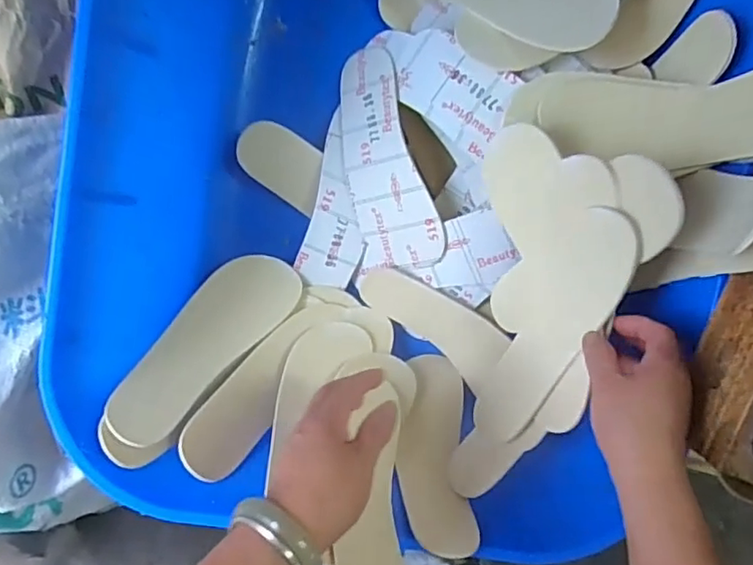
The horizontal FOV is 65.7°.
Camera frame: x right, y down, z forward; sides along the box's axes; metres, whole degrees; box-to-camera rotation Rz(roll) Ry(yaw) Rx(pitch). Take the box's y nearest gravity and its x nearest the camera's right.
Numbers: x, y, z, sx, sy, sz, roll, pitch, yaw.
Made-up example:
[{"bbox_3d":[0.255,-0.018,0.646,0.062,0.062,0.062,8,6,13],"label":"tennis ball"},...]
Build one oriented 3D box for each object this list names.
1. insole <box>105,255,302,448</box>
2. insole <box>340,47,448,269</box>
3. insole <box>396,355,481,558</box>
[{"bbox_3d":[-0.153,0.052,0.525,0.072,0.019,0.208,41,57,-5],"label":"insole"},{"bbox_3d":[0.006,-0.118,0.561,0.074,0.056,0.206,-15,98,4],"label":"insole"},{"bbox_3d":[0.053,0.152,0.537,0.063,0.204,0.027,4,128,1],"label":"insole"}]

